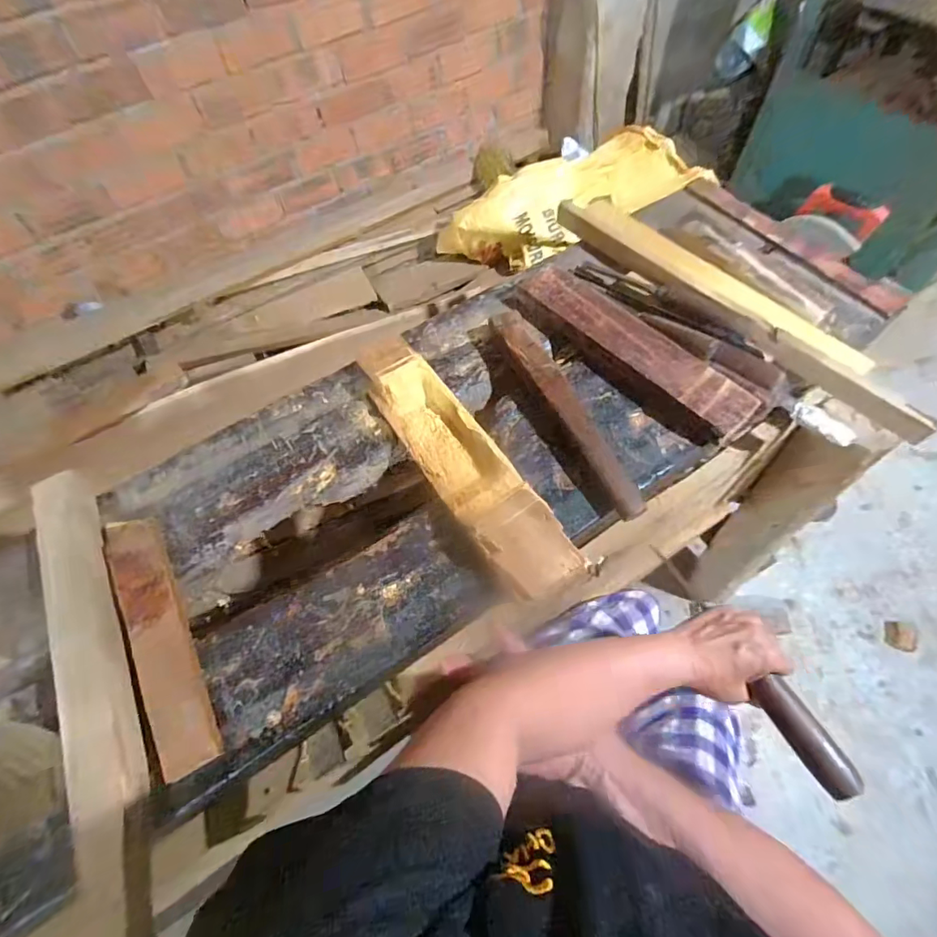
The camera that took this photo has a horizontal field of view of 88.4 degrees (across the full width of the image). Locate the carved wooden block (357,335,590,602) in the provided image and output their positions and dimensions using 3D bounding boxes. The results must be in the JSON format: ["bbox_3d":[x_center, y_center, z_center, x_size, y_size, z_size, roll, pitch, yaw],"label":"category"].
[{"bbox_3d":[-0.018,-0.019,0.585,0.093,0.049,0.393,-33,64,-14],"label":"carved wooden block"}]

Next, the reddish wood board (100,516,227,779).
[{"bbox_3d":[-0.331,0.174,0.516,0.057,0.023,0.286,-32,64,-13],"label":"reddish wood board"}]

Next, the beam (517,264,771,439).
[{"bbox_3d":[0.215,-0.167,0.657,0.090,0.037,0.363,-38,65,-16],"label":"beam"}]

